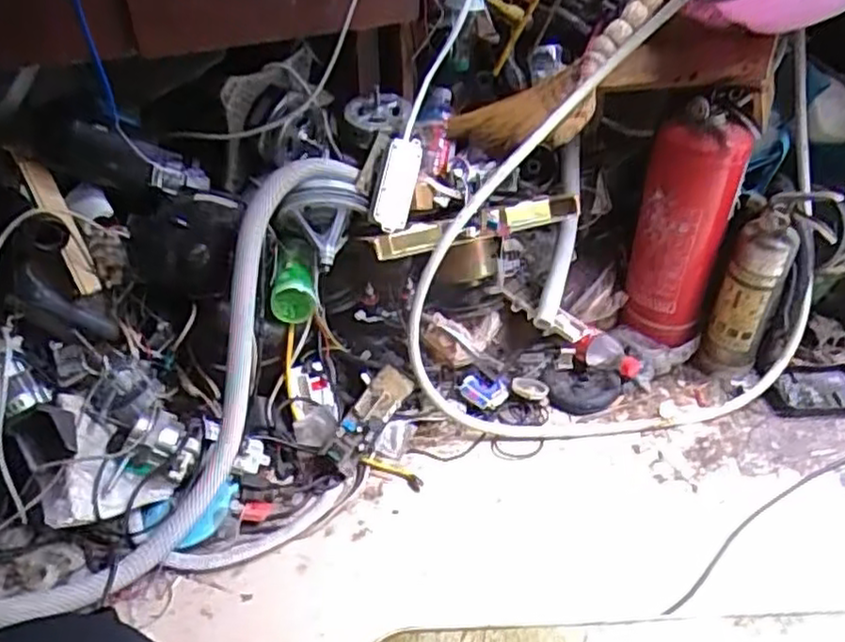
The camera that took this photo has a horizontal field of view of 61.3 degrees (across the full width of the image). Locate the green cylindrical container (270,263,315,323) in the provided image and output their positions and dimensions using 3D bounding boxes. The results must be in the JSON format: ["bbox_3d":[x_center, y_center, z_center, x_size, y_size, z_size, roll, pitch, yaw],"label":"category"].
[{"bbox_3d":[-0.201,-0.053,1.102,0.068,0.067,0.102,-7,38,-8],"label":"green cylindrical container"}]

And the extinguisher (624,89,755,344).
[{"bbox_3d":[0.442,-0.169,1.229,0.141,0.390,0.155,11,39,15],"label":"extinguisher"}]

